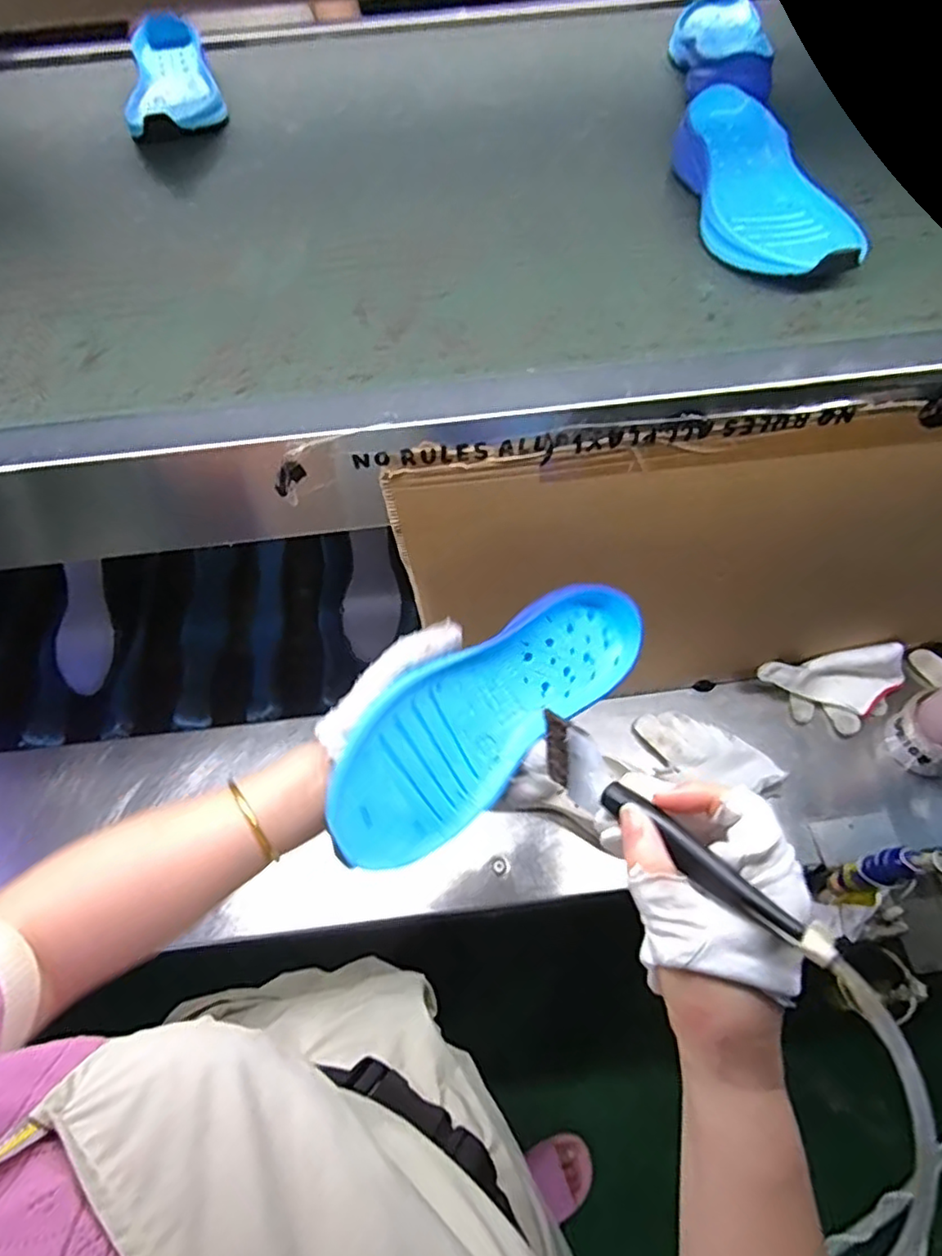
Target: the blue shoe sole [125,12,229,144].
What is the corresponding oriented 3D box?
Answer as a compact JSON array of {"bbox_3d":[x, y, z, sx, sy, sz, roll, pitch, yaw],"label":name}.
[{"bbox_3d":[-0.332,-0.597,0.687,0.096,0.055,0.227,-19,59,-9],"label":"blue shoe sole"}]

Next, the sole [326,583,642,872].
[{"bbox_3d":[0.018,0.052,0.409,0.252,0.022,0.090,-34,95,-29],"label":"sole"}]

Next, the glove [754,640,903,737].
[{"bbox_3d":[0.424,0.075,0.726,0.160,0.065,0.077,-8,57,-2],"label":"glove"}]

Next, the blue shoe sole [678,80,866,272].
[{"bbox_3d":[0.236,-0.366,0.520,0.098,0.046,0.259,-2,57,2],"label":"blue shoe sole"}]

